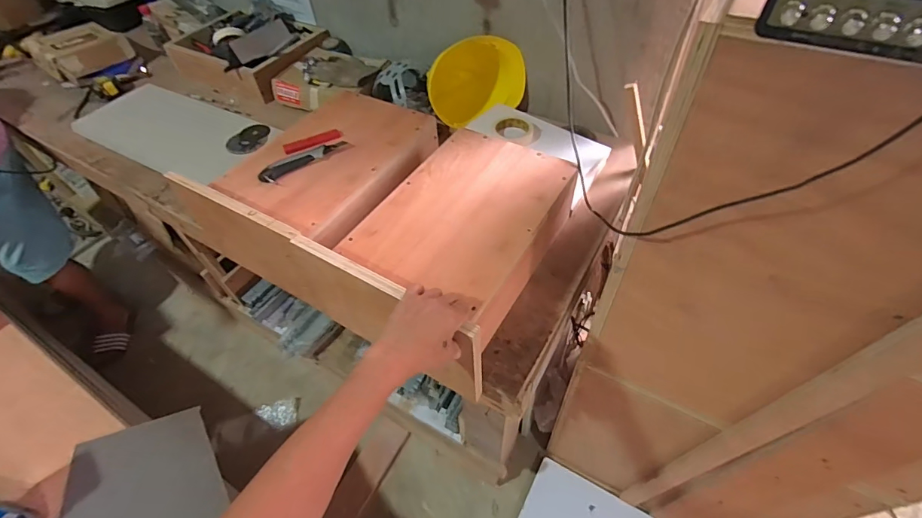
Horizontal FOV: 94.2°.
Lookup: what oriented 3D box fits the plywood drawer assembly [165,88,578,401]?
[{"bbox_3d":[-0.130,-0.114,0.793,0.596,0.135,0.419,25,57,22],"label":"plywood drawer assembly"}]

